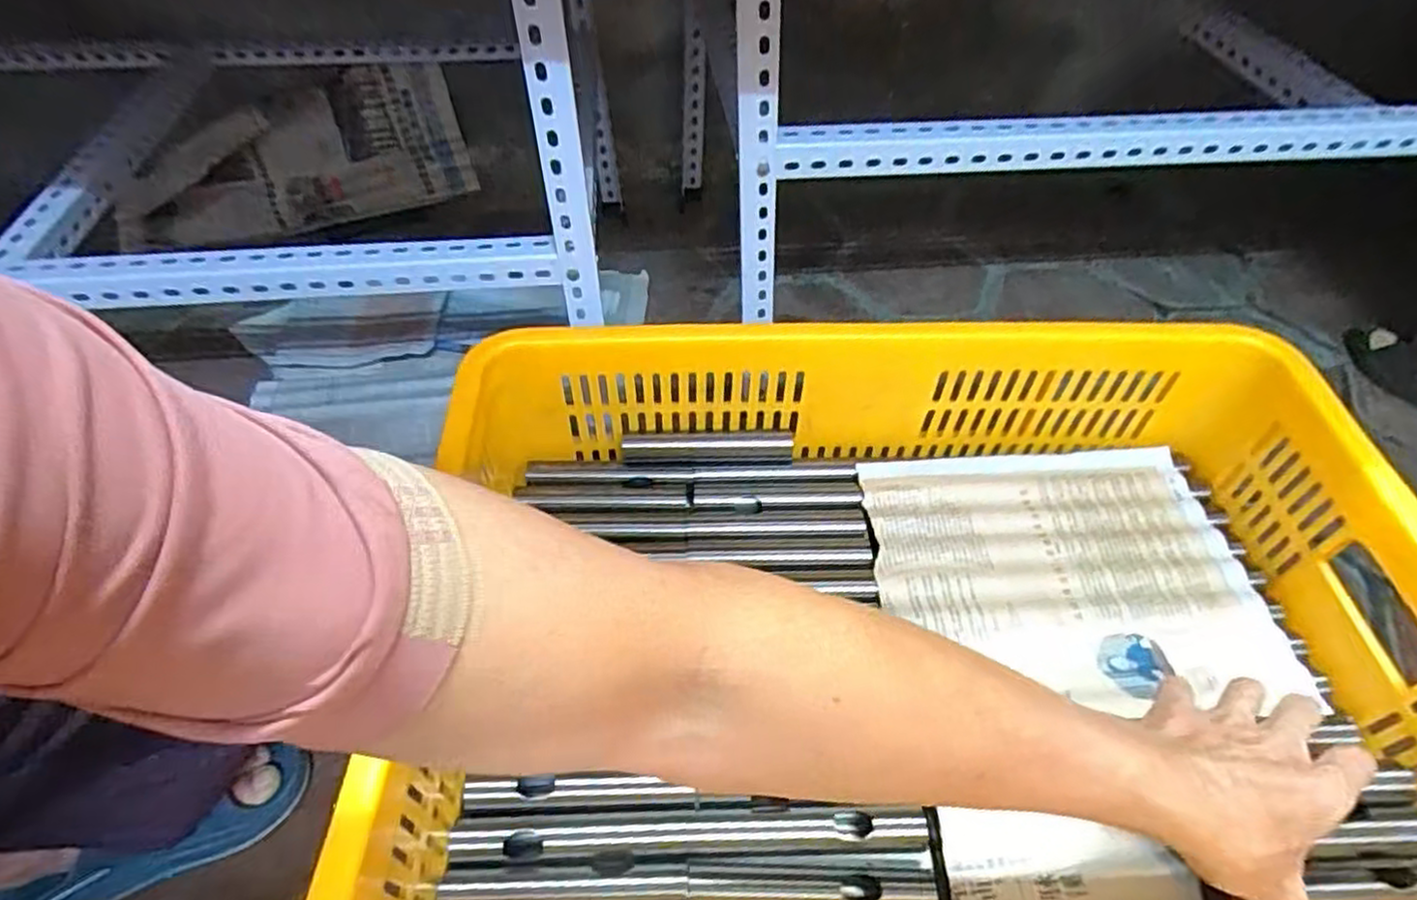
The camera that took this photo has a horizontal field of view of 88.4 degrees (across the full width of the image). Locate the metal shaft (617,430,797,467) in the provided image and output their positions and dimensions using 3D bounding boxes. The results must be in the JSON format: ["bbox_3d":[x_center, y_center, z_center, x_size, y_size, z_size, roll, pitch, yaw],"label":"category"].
[{"bbox_3d":[0.000,-0.001,0.601,0.138,0.022,0.019,-1,50,0],"label":"metal shaft"}]

